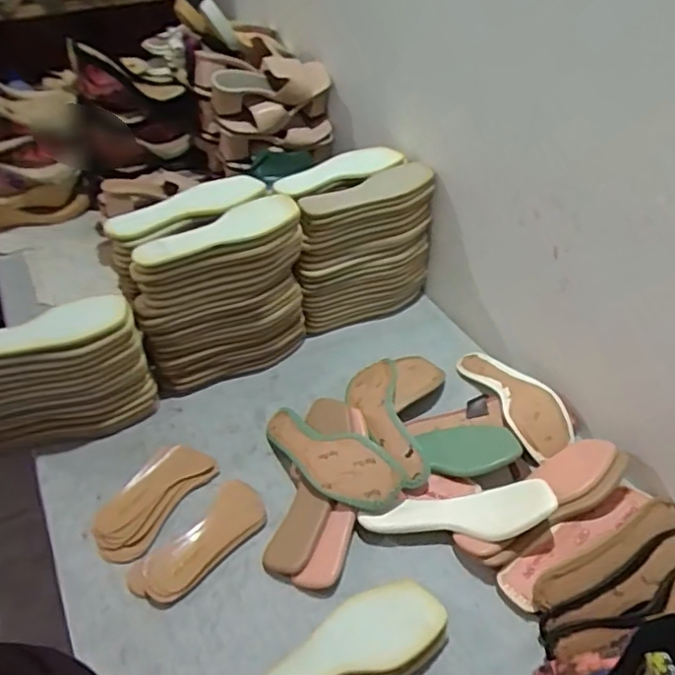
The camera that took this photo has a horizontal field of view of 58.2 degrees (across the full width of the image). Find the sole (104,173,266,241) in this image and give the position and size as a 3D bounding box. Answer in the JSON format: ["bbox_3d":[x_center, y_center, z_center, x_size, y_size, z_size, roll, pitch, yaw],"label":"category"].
[{"bbox_3d":[-0.216,-0.194,0.884,0.255,0.018,0.080,-32,50,-32],"label":"sole"}]

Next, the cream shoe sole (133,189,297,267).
[{"bbox_3d":[-0.160,-0.145,0.840,0.247,0.023,0.077,-28,48,-29],"label":"cream shoe sole"}]

